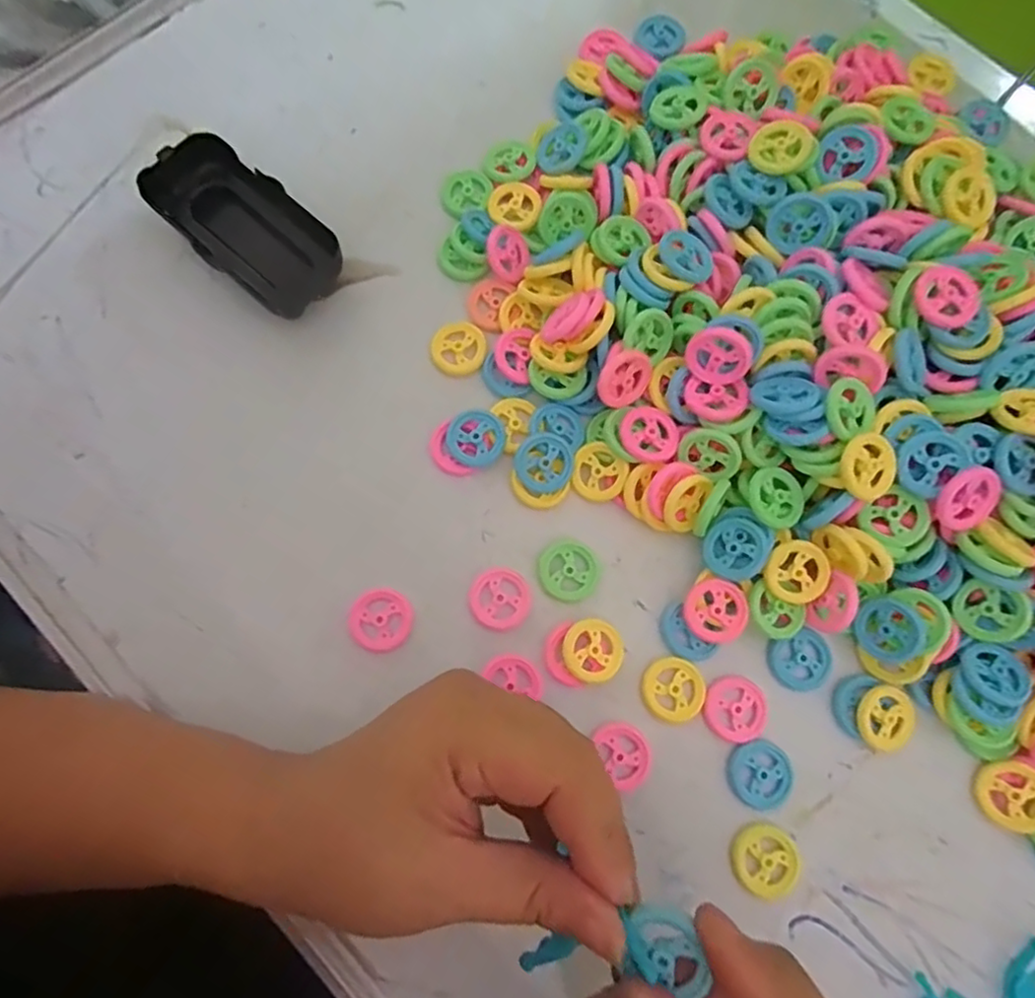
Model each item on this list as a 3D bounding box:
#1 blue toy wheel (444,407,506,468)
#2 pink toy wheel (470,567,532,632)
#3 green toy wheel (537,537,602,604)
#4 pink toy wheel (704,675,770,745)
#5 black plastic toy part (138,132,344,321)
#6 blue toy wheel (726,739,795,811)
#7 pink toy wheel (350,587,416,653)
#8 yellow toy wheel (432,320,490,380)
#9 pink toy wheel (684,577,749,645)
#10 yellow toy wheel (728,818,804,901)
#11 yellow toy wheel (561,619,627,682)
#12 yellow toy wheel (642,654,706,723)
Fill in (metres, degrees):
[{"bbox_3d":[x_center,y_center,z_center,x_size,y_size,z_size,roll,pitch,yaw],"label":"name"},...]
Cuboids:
[{"bbox_3d":[-0.021,-0.031,0.318,0.029,0.005,0.029,0,97,2],"label":"blue toy wheel"},{"bbox_3d":[-0.008,0.049,0.307,0.029,0.004,0.029,0,77,-1],"label":"pink toy wheel"},{"bbox_3d":[0.026,0.035,0.310,0.030,0.004,0.030,0,77,-1],"label":"green toy wheel"},{"bbox_3d":[0.105,0.101,0.297,0.030,0.004,0.030,0,77,-1],"label":"pink toy wheel"},{"bbox_3d":[-0.146,-0.145,0.335,0.104,0.024,0.053,43,80,8],"label":"black plastic toy part"},{"bbox_3d":[0.114,0.129,0.293,0.030,0.004,0.029,0,77,-1],"label":"blue toy wheel"},{"bbox_3d":[-0.065,0.059,0.303,0.029,0.004,0.030,0,77,-1],"label":"pink toy wheel"},{"bbox_3d":[-0.031,-0.080,0.332,0.029,0.004,0.031,0,77,-1],"label":"yellow toy wheel"},{"bbox_3d":[0.095,0.054,0.300,0.029,0.004,0.029,0,89,8],"label":"pink toy wheel"},{"bbox_3d":[0.114,0.164,0.284,0.032,0.004,0.031,0,77,-1],"label":"yellow toy wheel"},{"bbox_3d":[0.036,0.072,0.299,0.029,0.004,0.029,3,78,-12],"label":"yellow toy wheel"},{"bbox_3d":[0.075,0.091,0.299,0.029,0.004,0.029,0,77,-1],"label":"yellow toy wheel"}]

